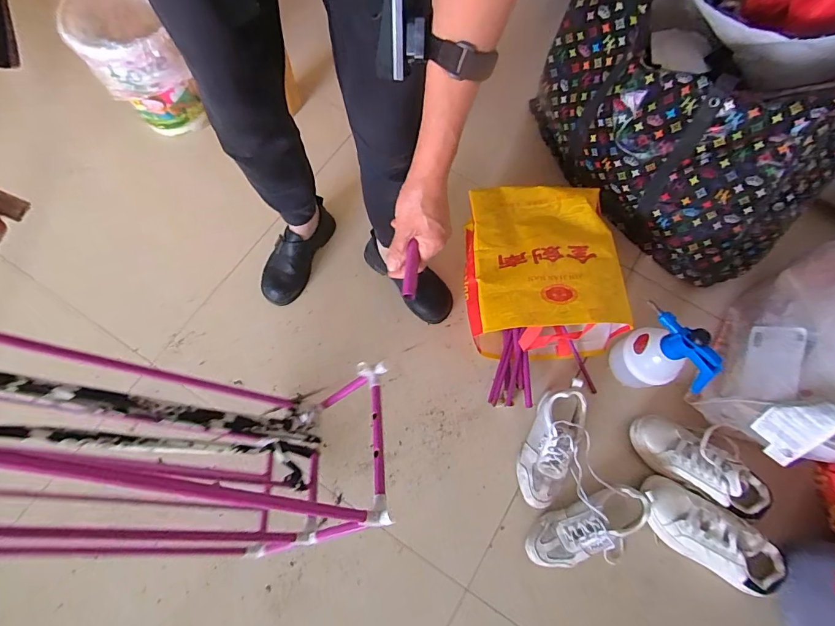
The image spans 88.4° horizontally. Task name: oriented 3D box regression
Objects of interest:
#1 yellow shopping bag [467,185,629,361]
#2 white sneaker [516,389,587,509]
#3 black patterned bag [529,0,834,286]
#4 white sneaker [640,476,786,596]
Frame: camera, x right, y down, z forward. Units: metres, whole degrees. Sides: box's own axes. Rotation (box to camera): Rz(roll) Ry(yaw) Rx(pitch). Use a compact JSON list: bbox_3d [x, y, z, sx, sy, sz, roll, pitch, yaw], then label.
[{"bbox_3d":[0.254,-0.103,0.946,0.309,0.199,0.368,-2,71,-3],"label":"yellow shopping bag"},{"bbox_3d":[0.270,0.272,0.884,0.095,0.076,0.231,26,72,7],"label":"white sneaker"},{"bbox_3d":[0.600,-0.423,0.970,0.416,0.417,0.663,-41,77,-14],"label":"black patterned bag"},{"bbox_3d":[0.559,0.428,0.840,0.277,0.082,0.107,37,74,10],"label":"white sneaker"}]

